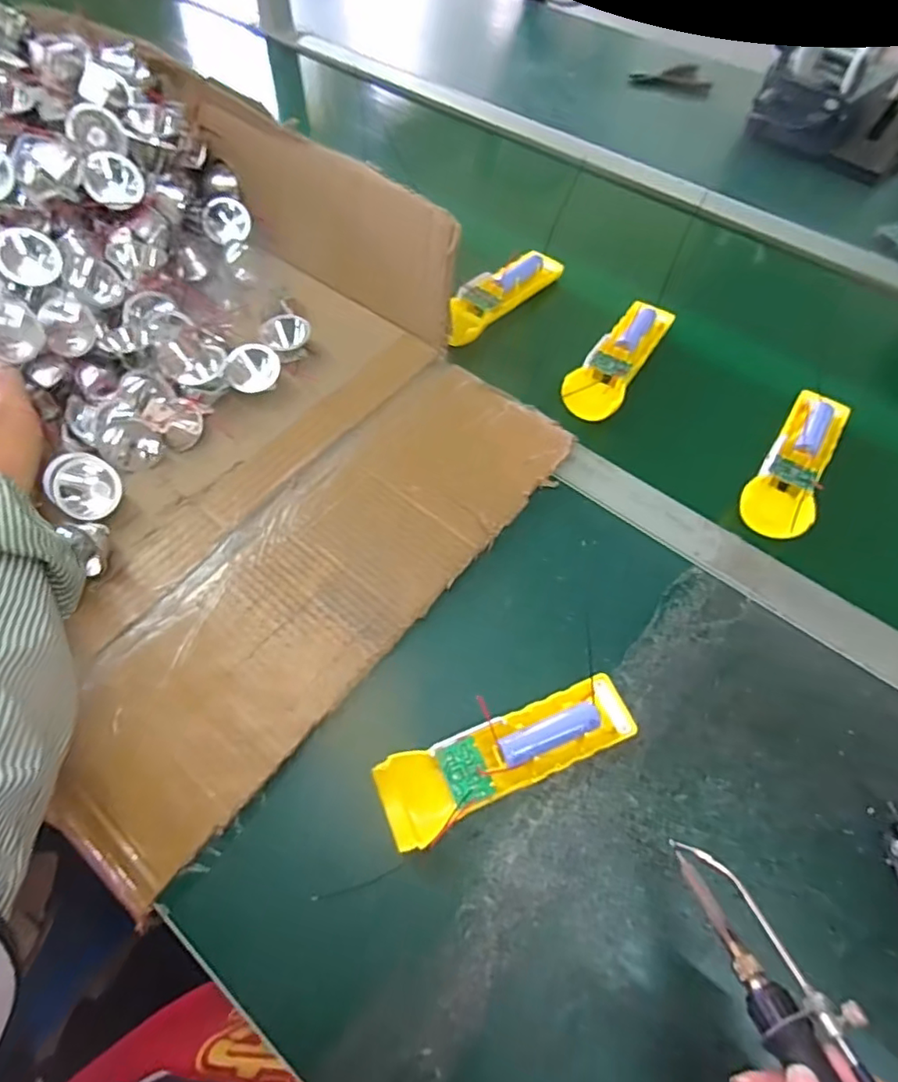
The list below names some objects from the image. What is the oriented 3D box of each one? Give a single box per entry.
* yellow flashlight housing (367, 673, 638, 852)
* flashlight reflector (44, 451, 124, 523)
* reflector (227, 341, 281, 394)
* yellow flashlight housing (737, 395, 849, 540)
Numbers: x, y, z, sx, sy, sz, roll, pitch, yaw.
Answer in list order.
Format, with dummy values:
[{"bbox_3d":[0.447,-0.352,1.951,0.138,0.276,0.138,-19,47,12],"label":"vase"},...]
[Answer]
[{"bbox_3d":[0.039,0.131,0.349,0.160,0.031,0.046,-20,63,-12],"label":"yellow flashlight housing"},{"bbox_3d":[-0.268,-0.040,0.418,0.017,0.043,0.049,-16,63,30],"label":"flashlight reflector"},{"bbox_3d":[-0.168,-0.148,0.487,0.043,0.022,0.037,-25,109,-11],"label":"reflector"},{"bbox_3d":[0.293,-0.066,0.470,0.052,0.021,0.153,34,65,16],"label":"yellow flashlight housing"}]

